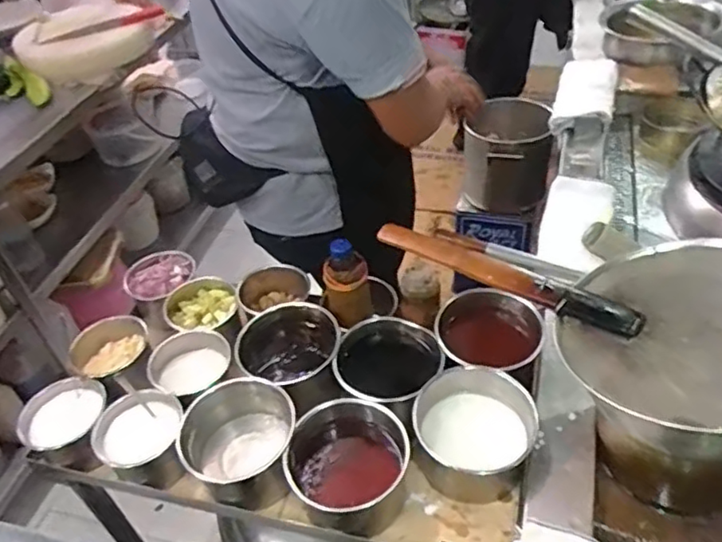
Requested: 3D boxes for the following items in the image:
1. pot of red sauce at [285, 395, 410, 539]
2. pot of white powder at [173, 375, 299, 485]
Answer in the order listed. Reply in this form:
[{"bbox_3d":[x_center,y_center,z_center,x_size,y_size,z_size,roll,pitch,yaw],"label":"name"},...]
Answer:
[{"bbox_3d":[-0.014,0.252,0.807,0.143,0.118,0.143,-3,43,3],"label":"pot of red sauce"},{"bbox_3d":[-0.160,0.226,0.847,0.150,0.085,0.141,-3,43,3],"label":"pot of white powder"}]

